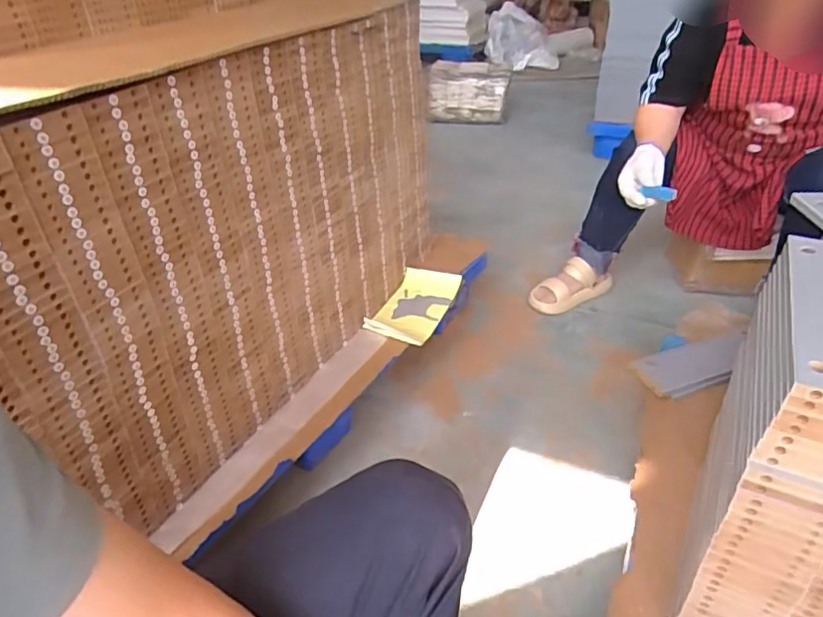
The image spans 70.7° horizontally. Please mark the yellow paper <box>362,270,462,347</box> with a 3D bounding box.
[{"bbox_3d":[0.008,-0.007,1.176,0.125,0.034,0.216,12,38,21],"label":"yellow paper"}]

